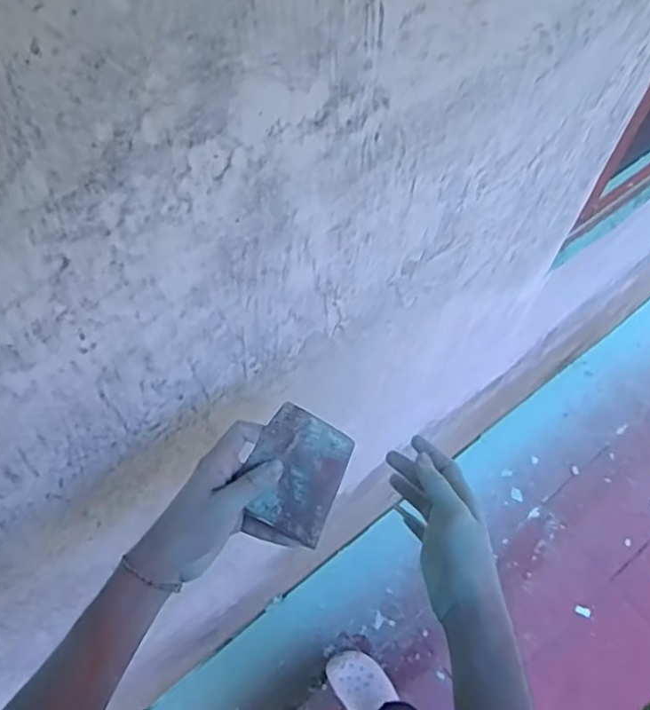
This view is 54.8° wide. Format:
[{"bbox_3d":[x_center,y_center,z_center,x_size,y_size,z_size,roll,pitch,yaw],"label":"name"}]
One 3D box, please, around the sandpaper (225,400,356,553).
[{"bbox_3d":[-0.026,0.109,0.545,0.079,0.018,0.114,24,86,-6],"label":"sandpaper"}]

